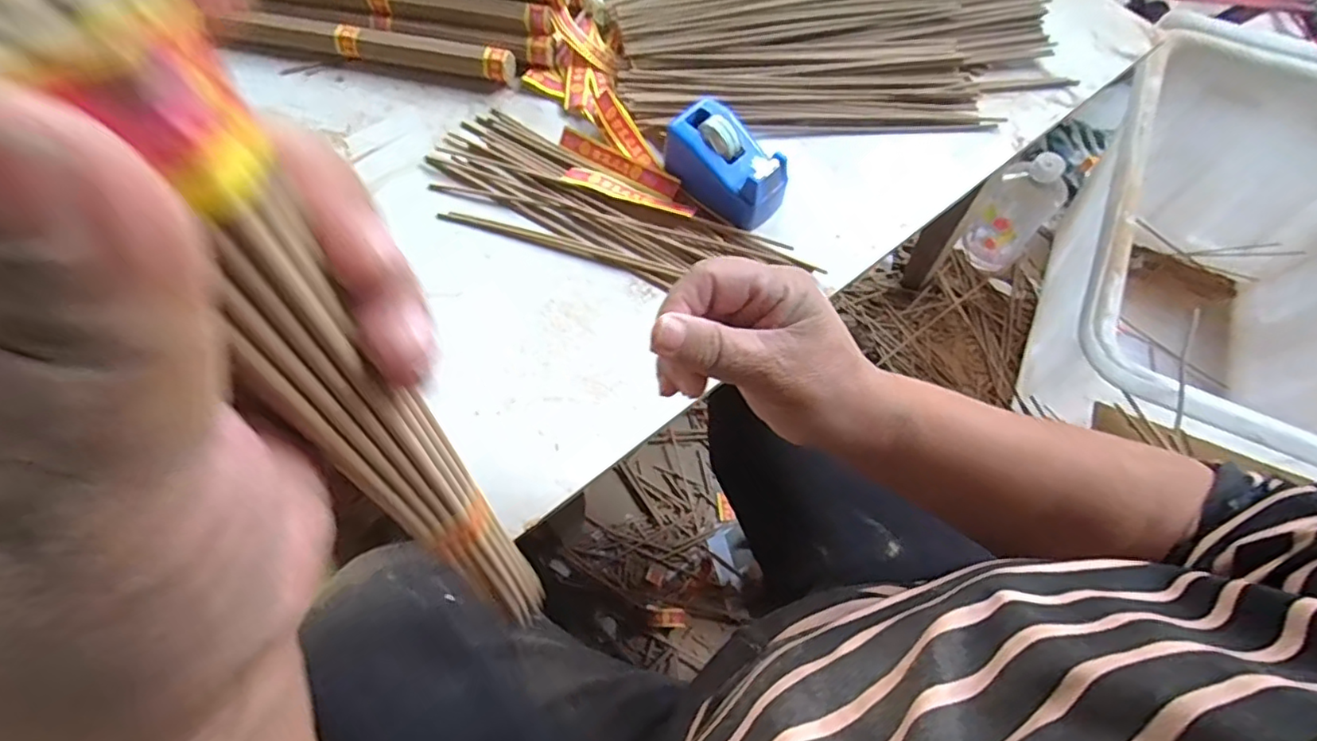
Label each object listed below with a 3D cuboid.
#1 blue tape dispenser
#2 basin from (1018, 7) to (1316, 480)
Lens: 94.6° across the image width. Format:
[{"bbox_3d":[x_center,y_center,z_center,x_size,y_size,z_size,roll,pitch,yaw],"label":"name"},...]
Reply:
[{"bbox_3d":[0.055,-0.169,0.490,0.058,0.040,0.103,-35,71,-16],"label":"blue tape dispenser"},{"bbox_3d":[0.747,-0.096,0.794,0.467,0.322,0.586,25,67,10],"label":"basin"}]

